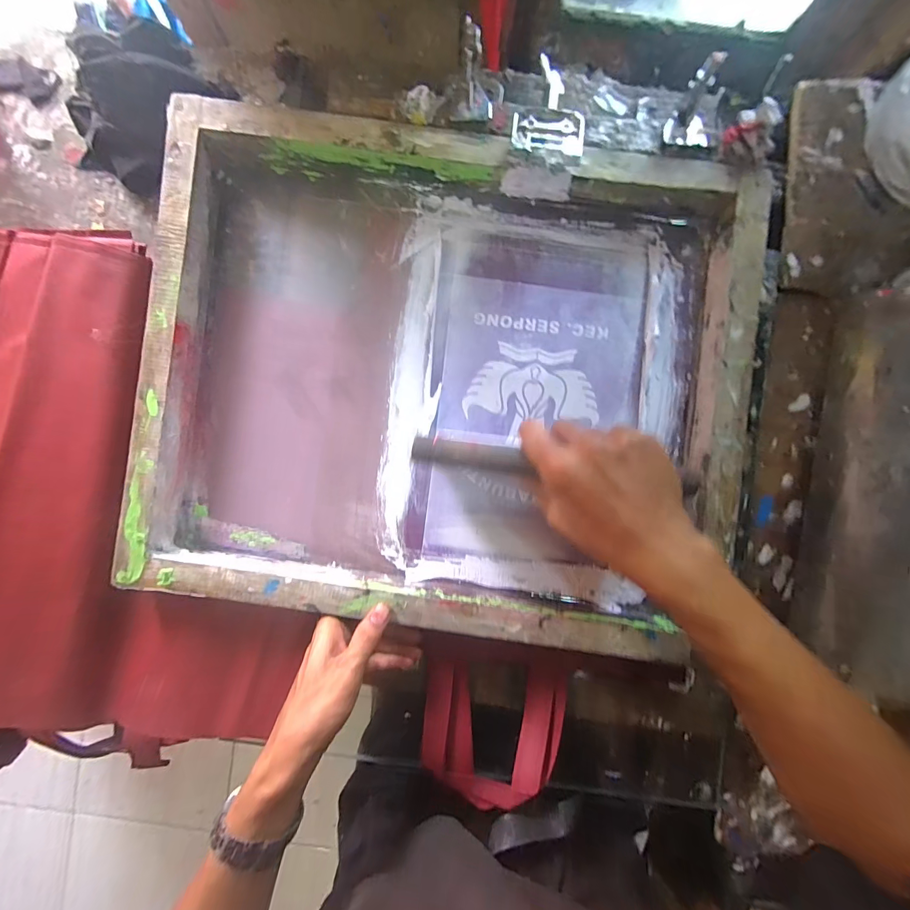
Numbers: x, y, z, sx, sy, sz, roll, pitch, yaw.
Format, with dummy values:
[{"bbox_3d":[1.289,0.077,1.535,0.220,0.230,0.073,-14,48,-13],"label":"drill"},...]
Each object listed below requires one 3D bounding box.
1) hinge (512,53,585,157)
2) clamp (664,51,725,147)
[{"bbox_3d":[0.084,-0.303,0.344,0.061,0.021,0.086,8,89,1],"label":"hinge"},{"bbox_3d":[0.217,-0.303,0.346,0.042,0.034,0.046,28,89,1],"label":"clamp"}]

